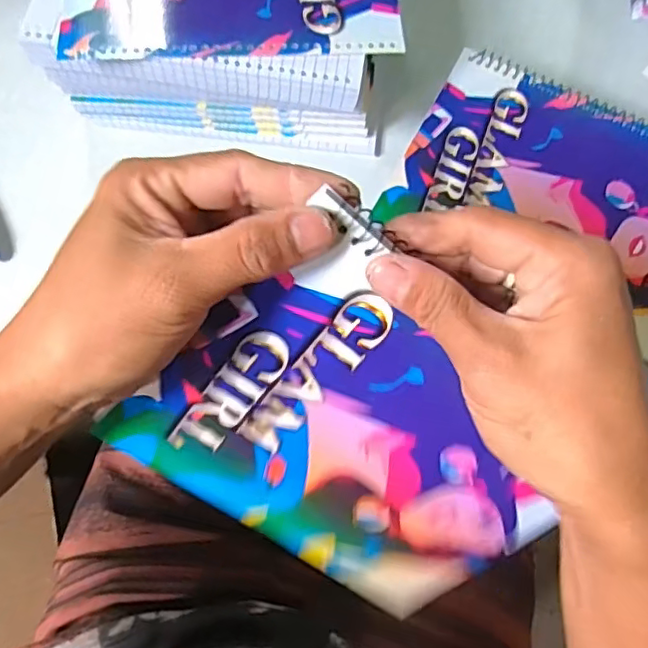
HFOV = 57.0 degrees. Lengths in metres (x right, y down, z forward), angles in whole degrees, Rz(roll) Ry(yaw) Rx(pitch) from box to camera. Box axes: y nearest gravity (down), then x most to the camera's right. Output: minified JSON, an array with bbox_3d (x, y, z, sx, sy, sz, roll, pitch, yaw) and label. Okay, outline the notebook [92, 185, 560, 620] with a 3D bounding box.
[{"bbox_3d":[0.024,0.059,0.267,0.195,0.011,0.146,38,116,-23],"label":"notebook"}]

